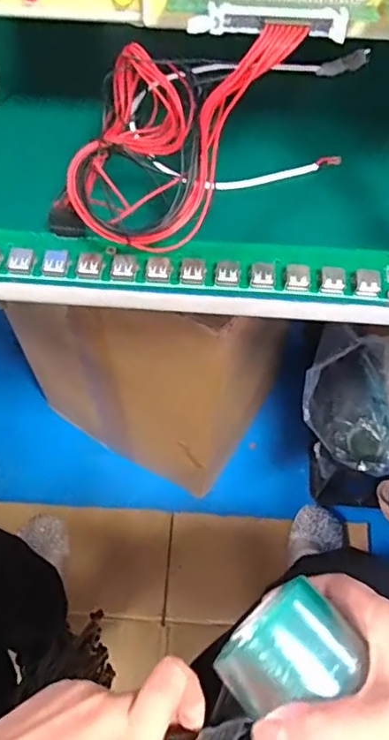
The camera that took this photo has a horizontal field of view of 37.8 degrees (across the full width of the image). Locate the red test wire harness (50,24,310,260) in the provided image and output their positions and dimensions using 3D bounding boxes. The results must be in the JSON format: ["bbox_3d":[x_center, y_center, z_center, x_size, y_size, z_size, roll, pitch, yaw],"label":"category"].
[{"bbox_3d":[-0.018,-0.116,0.298,0.112,0.117,0.081,23,64,11],"label":"red test wire harness"}]

